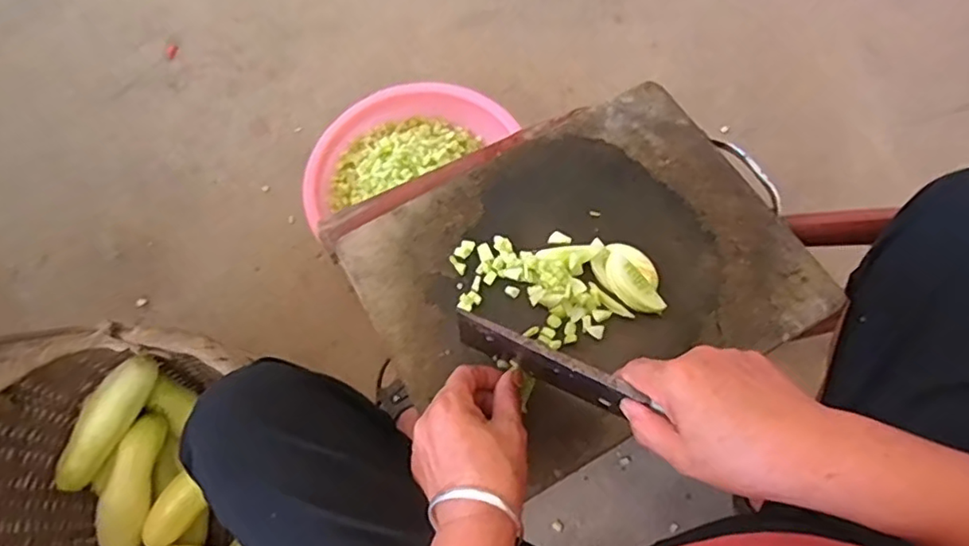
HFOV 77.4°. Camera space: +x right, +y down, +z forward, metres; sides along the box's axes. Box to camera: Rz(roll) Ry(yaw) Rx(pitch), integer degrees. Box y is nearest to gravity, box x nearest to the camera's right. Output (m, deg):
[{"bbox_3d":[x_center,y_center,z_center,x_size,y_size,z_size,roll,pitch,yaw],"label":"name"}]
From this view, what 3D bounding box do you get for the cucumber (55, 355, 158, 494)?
[{"bbox_3d":[-0.444,0.177,0.707,0.039,0.039,0.178,32,90,12],"label":"cucumber"}]

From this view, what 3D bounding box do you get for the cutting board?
[{"bbox_3d":[0.085,-0.004,0.527,0.351,0.027,0.271,-29,73,-7],"label":"cutting board"}]

